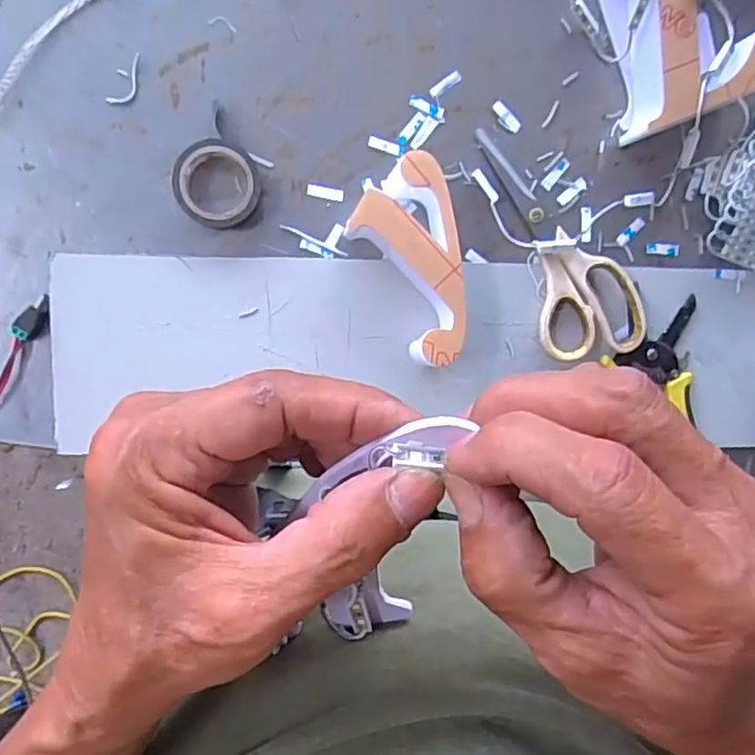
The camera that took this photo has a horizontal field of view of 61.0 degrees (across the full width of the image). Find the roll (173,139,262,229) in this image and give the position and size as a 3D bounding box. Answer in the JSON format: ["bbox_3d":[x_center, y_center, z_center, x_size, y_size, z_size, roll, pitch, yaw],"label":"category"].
[{"bbox_3d":[-0.108,-0.131,0.432,0.055,0.022,0.056,-1,96,-7],"label":"roll"}]

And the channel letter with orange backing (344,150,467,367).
[{"bbox_3d":[0.019,-0.077,0.440,0.068,0.049,0.137,-11,97,-5],"label":"channel letter with orange backing"}]

